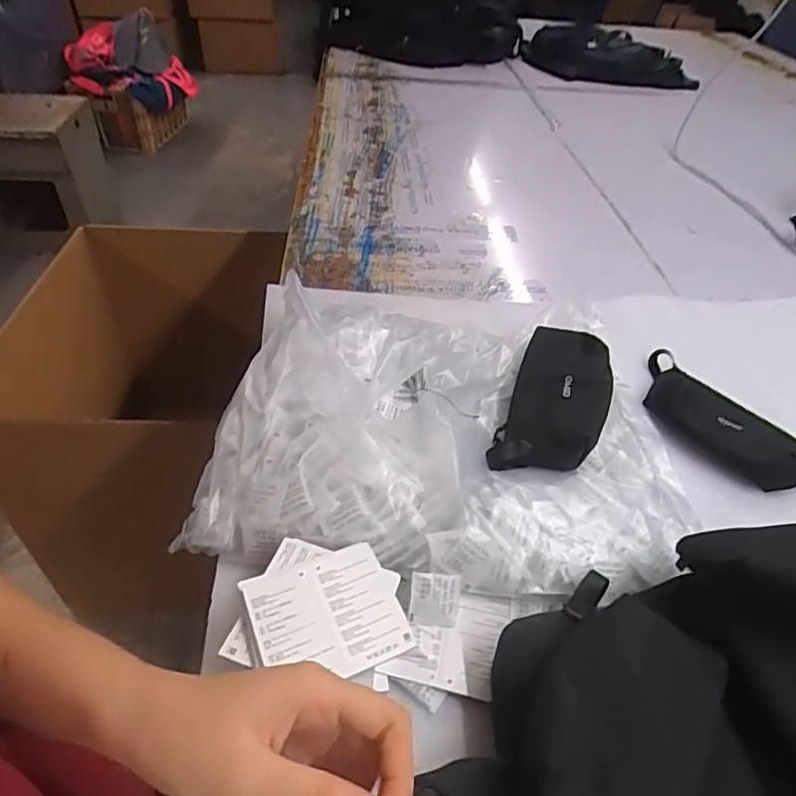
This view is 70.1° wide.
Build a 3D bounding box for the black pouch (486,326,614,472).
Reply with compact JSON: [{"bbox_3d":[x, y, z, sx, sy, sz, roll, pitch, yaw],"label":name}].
[{"bbox_3d":[0.165,0.001,0.583,0.096,0.033,0.209,18,44,14],"label":"black pouch"}]

